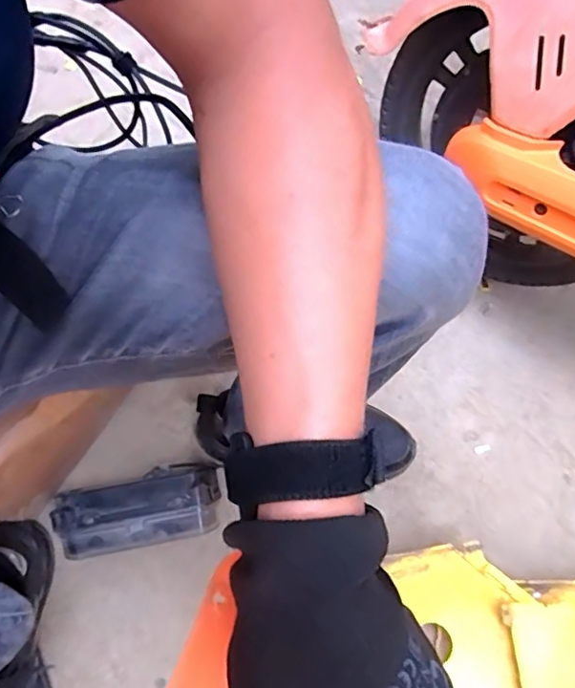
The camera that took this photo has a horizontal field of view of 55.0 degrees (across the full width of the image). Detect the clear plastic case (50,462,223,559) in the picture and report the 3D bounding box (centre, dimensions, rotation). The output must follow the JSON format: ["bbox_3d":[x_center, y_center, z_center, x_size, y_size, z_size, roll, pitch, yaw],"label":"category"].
[{"bbox_3d":[-0.171,0.194,0.649,0.177,0.066,0.079,-9,67,-7],"label":"clear plastic case"}]

